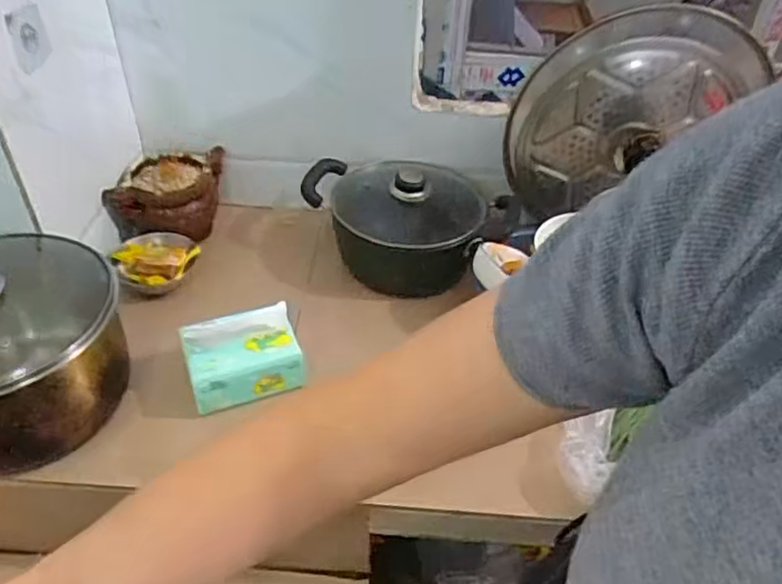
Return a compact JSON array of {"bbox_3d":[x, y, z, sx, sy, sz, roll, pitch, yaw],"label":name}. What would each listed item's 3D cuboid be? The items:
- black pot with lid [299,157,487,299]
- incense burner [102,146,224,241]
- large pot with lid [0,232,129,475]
[{"bbox_3d":[0.006,-0.095,0.885,0.230,0.125,0.187,-3,43,-7],"label":"black pot with lid"},{"bbox_3d":[-0.312,-0.133,0.916,0.131,0.077,0.137,-1,43,-5],"label":"incense burner"},{"bbox_3d":[-0.386,0.046,0.658,0.211,0.157,0.222,2,43,-2],"label":"large pot with lid"}]

